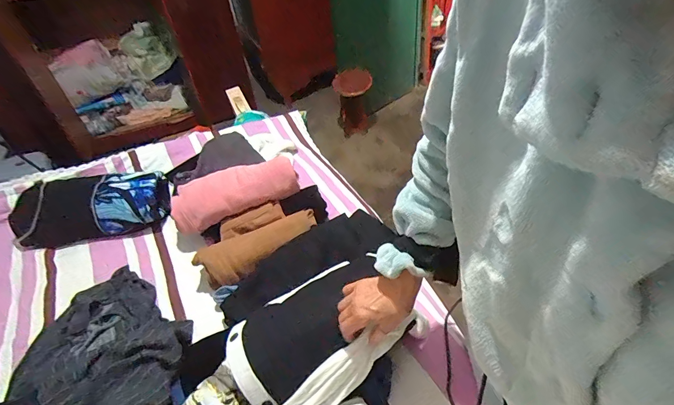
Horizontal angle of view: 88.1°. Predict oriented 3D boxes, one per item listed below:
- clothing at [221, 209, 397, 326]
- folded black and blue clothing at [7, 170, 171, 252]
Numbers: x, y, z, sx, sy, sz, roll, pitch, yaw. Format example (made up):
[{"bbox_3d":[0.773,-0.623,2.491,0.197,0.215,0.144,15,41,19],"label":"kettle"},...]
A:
[{"bbox_3d":[-0.066,0.126,0.783,0.410,0.070,0.103,-26,45,-20],"label":"clothing"},{"bbox_3d":[-0.657,0.019,0.938,0.403,0.132,0.148,-8,42,-1],"label":"folded black and blue clothing"}]

